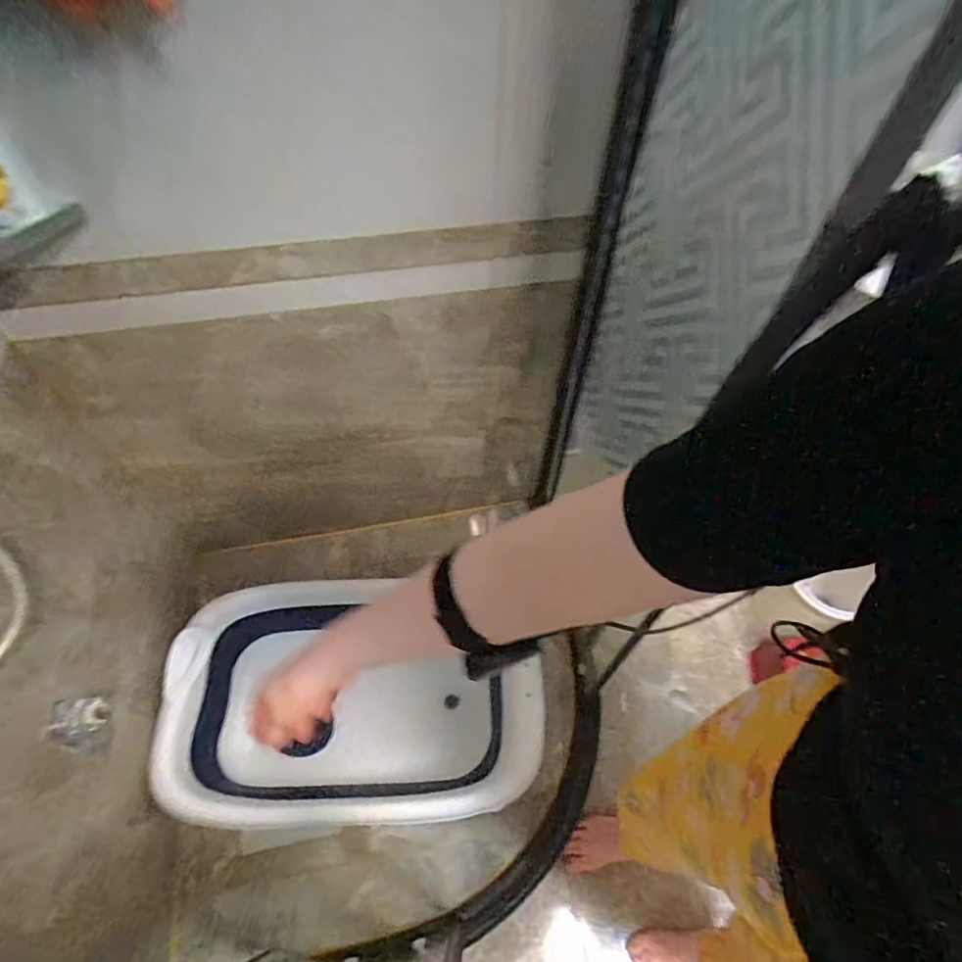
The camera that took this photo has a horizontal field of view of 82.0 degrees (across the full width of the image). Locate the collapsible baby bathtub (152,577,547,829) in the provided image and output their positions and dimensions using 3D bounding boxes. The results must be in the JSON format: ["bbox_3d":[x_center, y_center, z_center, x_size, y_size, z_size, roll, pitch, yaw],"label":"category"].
[{"bbox_3d":[-0.266,0.467,1.240,0.766,0.264,0.514,-1,55,-2],"label":"collapsible baby bathtub"}]

